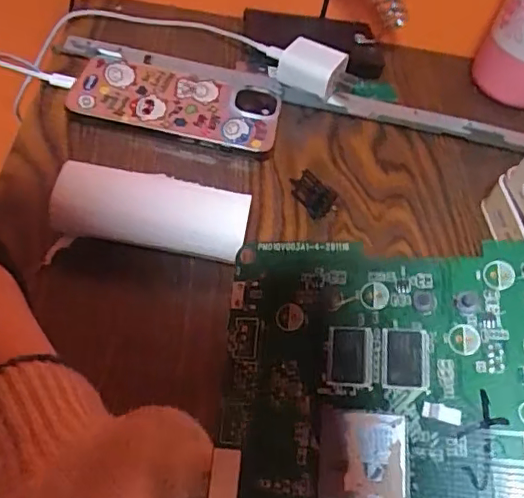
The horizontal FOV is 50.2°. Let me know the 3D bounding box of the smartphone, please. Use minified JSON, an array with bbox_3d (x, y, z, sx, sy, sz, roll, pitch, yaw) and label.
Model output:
[{"bbox_3d":[-0.063,-0.108,0.413,0.149,0.009,0.074,11,57,-2],"label":"smartphone"}]

